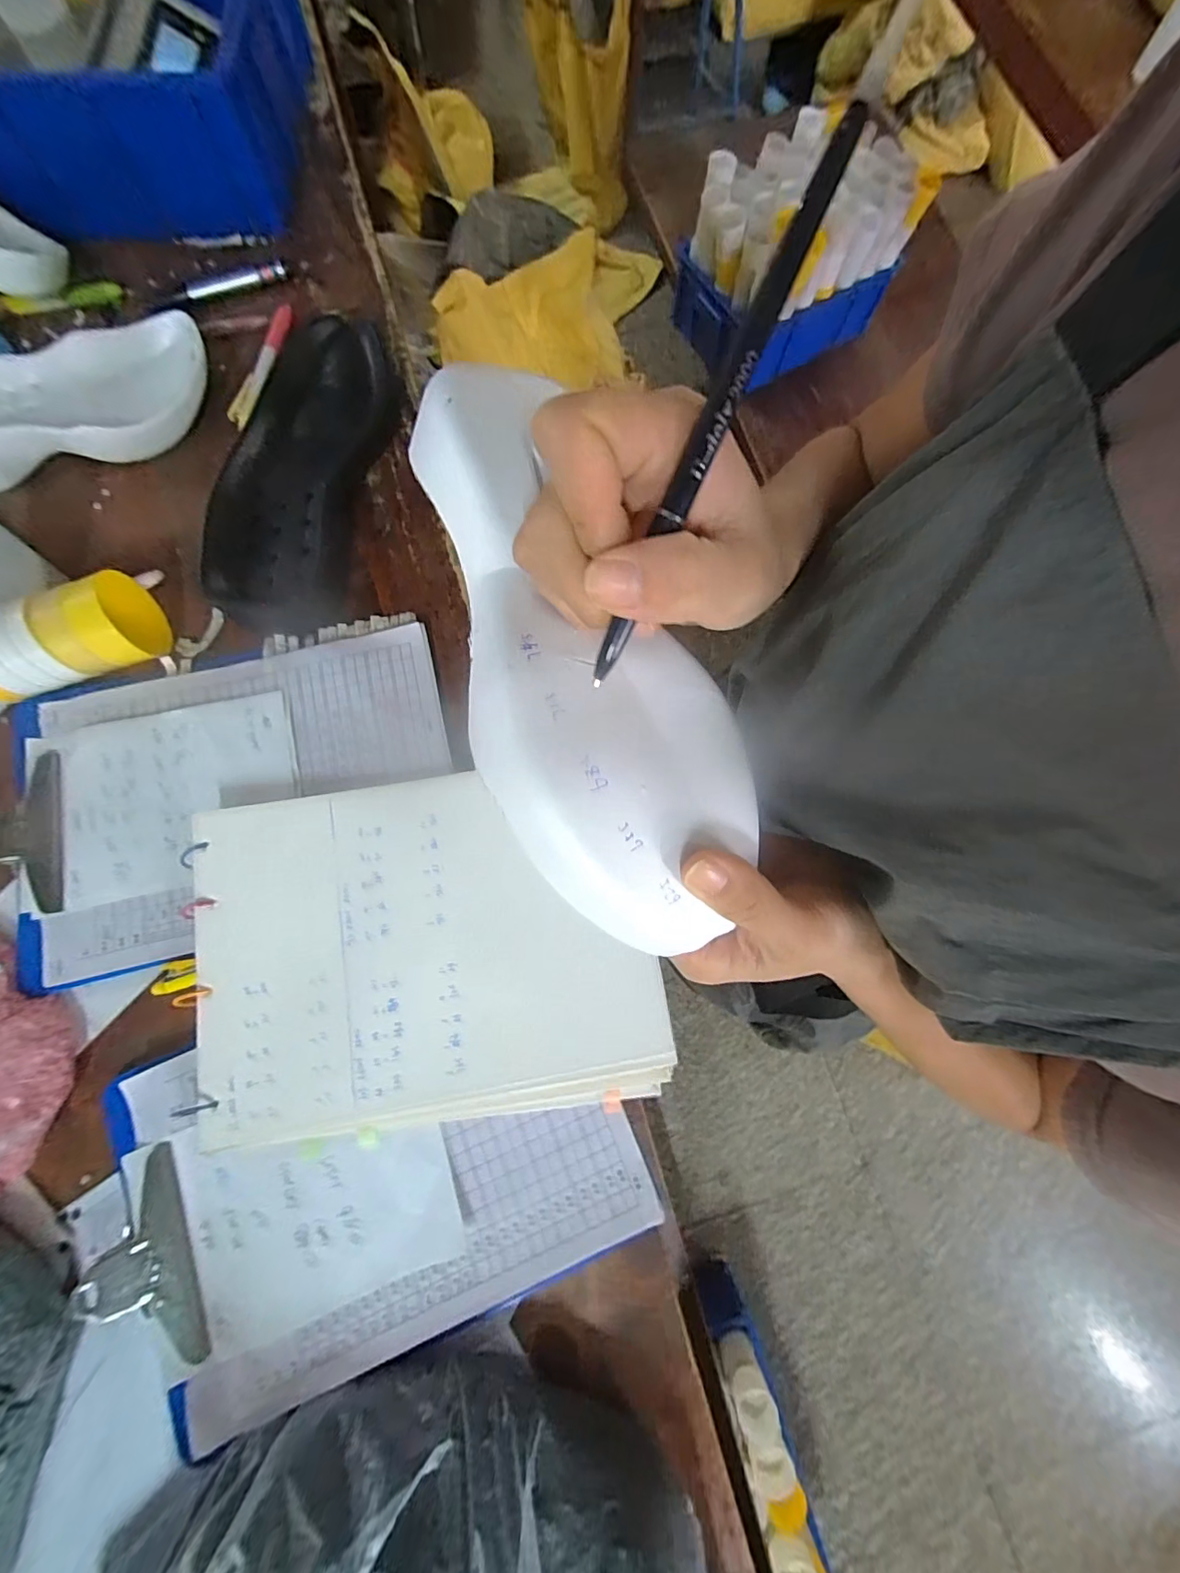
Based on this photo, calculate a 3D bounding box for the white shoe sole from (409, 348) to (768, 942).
[{"bbox_3d":[-0.005,-0.051,0.194,0.090,0.044,0.243,-23,84,-4],"label":"white shoe sole"}]

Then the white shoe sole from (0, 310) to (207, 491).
[{"bbox_3d":[-0.448,-0.320,0.423,0.263,0.049,0.105,-23,79,-4],"label":"white shoe sole"}]

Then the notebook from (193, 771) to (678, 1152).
[{"bbox_3d":[-0.104,0.102,0.338,0.290,0.026,0.215,-5,78,-1],"label":"notebook"}]

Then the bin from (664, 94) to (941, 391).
[{"bbox_3d":[0.490,-1.270,1.247,0.454,0.317,0.323,-28,79,-5],"label":"bin"}]

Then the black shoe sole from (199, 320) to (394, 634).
[{"bbox_3d":[-0.240,-0.261,0.422,0.107,0.039,0.283,7,78,2],"label":"black shoe sole"}]

